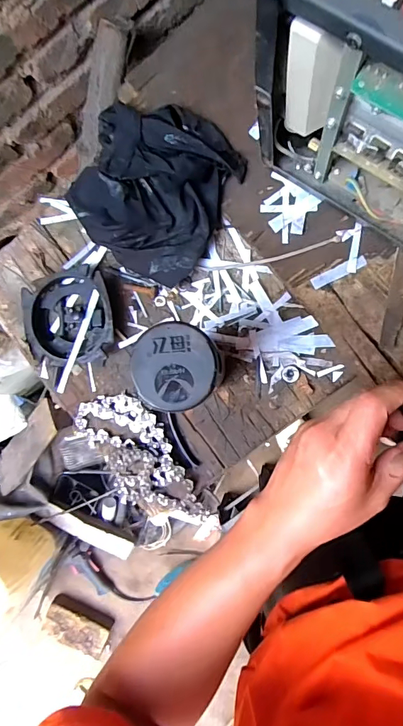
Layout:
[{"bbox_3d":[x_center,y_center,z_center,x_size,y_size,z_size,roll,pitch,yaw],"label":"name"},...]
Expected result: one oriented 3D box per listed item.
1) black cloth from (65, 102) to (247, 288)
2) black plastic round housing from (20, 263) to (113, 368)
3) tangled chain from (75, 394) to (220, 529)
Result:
[{"bbox_3d":[-0.054,-0.183,0.440,0.156,0.046,0.164,30,95,7],"label":"black cloth"},{"bbox_3d":[-0.145,-0.049,0.475,0.099,0.029,0.098,-5,90,9],"label":"black plastic round housing"},{"bbox_3d":[-0.068,0.119,0.483,0.089,0.024,0.188,-31,86,8],"label":"tangled chain"}]

